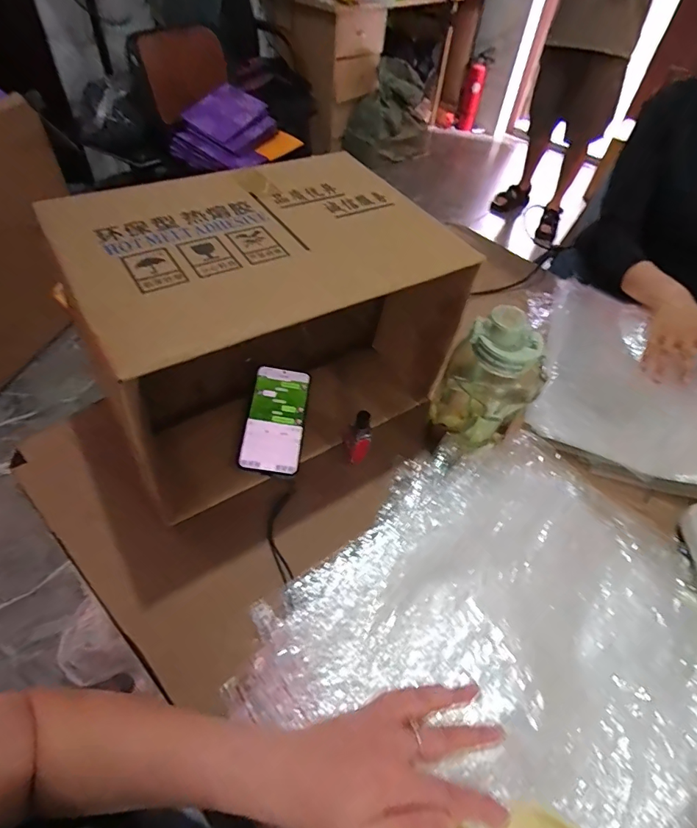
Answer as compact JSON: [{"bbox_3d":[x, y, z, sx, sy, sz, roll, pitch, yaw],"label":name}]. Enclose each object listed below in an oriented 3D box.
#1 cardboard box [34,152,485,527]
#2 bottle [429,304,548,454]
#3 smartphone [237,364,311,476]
[{"bbox_3d":[-0.096,-0.122,0.569,0.391,0.245,0.260,-25,57,-24],"label":"cardboard box"},{"bbox_3d":[0.167,-0.041,0.554,0.083,0.192,0.100,-23,56,-23],"label":"bottle"},{"bbox_3d":[-0.094,0.003,0.597,0.073,0.010,0.155,9,59,-6],"label":"smartphone"}]

